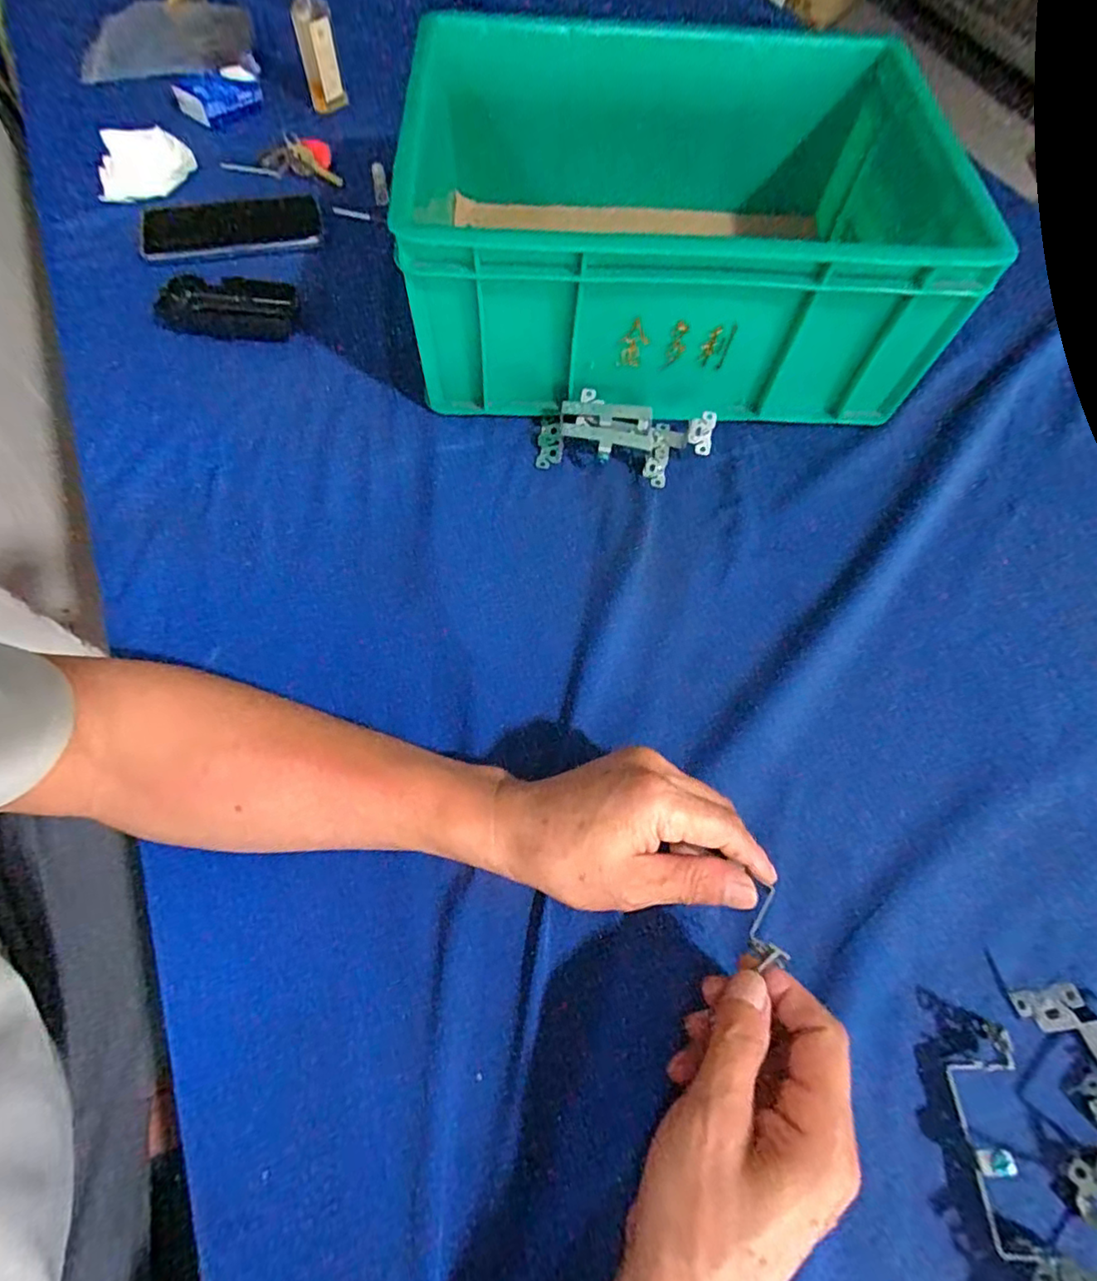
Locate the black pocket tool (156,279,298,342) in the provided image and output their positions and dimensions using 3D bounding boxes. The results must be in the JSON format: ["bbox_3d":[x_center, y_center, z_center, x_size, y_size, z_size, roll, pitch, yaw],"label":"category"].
[{"bbox_3d":[-0.282,-0.293,0.518,0.114,0.019,0.058,3,64,-1],"label":"black pocket tool"}]

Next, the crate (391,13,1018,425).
[{"bbox_3d":[0.099,-0.347,0.494,0.405,0.143,0.308,-2,64,-4],"label":"crate"}]

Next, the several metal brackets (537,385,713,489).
[{"bbox_3d":[0.060,-0.166,0.470,0.134,0.030,0.070,-1,64,-3],"label":"several metal brackets"}]

